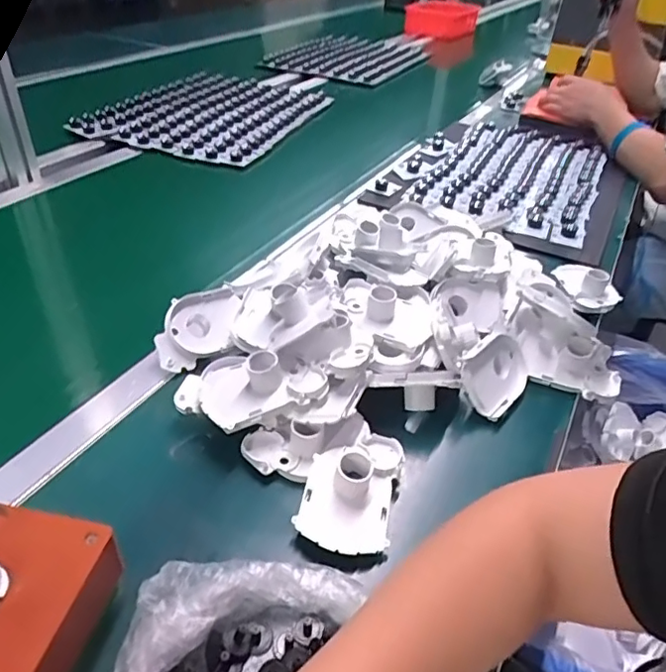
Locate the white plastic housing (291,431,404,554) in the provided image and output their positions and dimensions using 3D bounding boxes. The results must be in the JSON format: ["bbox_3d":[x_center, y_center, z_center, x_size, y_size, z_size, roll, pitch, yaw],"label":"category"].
[{"bbox_3d":[0.014,0.119,0.435,0.066,0.042,0.102,12,38,9],"label":"white plastic housing"}]

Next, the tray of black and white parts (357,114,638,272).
[{"bbox_3d":[0.326,-0.291,0.993,0.392,0.049,0.502,21,40,19],"label":"tray of black and white parts"}]

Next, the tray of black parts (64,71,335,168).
[{"bbox_3d":[-0.239,-0.457,1.142,0.359,0.047,0.448,15,39,13],"label":"tray of black parts"}]

